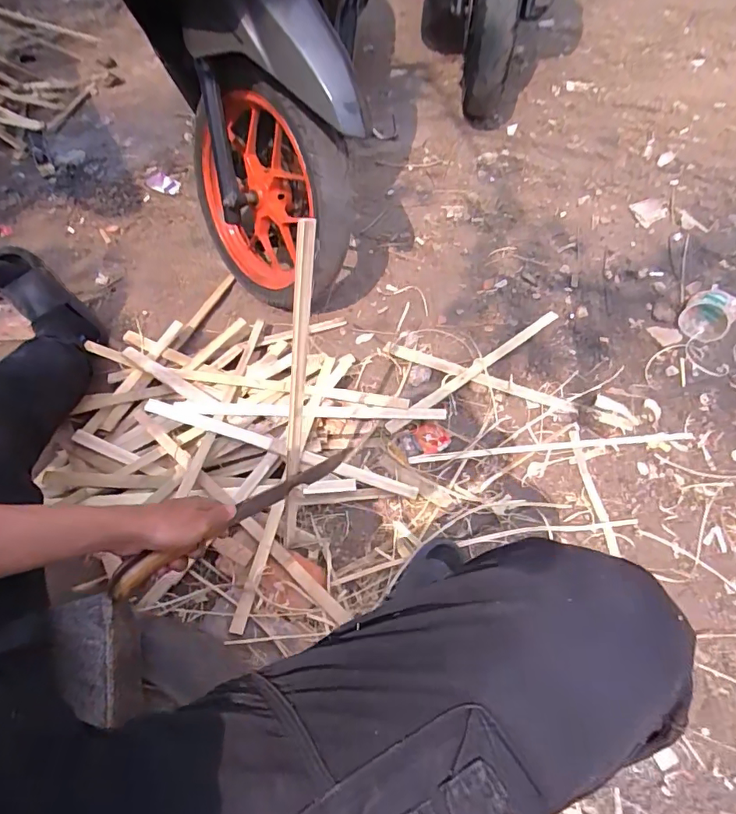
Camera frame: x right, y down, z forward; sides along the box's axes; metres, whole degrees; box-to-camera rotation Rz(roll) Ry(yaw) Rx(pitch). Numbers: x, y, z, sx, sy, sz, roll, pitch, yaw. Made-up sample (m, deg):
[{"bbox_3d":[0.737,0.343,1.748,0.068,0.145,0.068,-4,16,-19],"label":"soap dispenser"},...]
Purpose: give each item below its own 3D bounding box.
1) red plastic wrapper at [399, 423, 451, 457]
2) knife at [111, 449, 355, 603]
[{"bbox_3d":[0.111,0.064,0.941,0.091,0.009,0.064,-21,56,-14],"label":"red plastic wrapper"},{"bbox_3d":[-0.150,0.133,0.660,0.018,0.045,0.383,35,36,23],"label":"knife"}]

